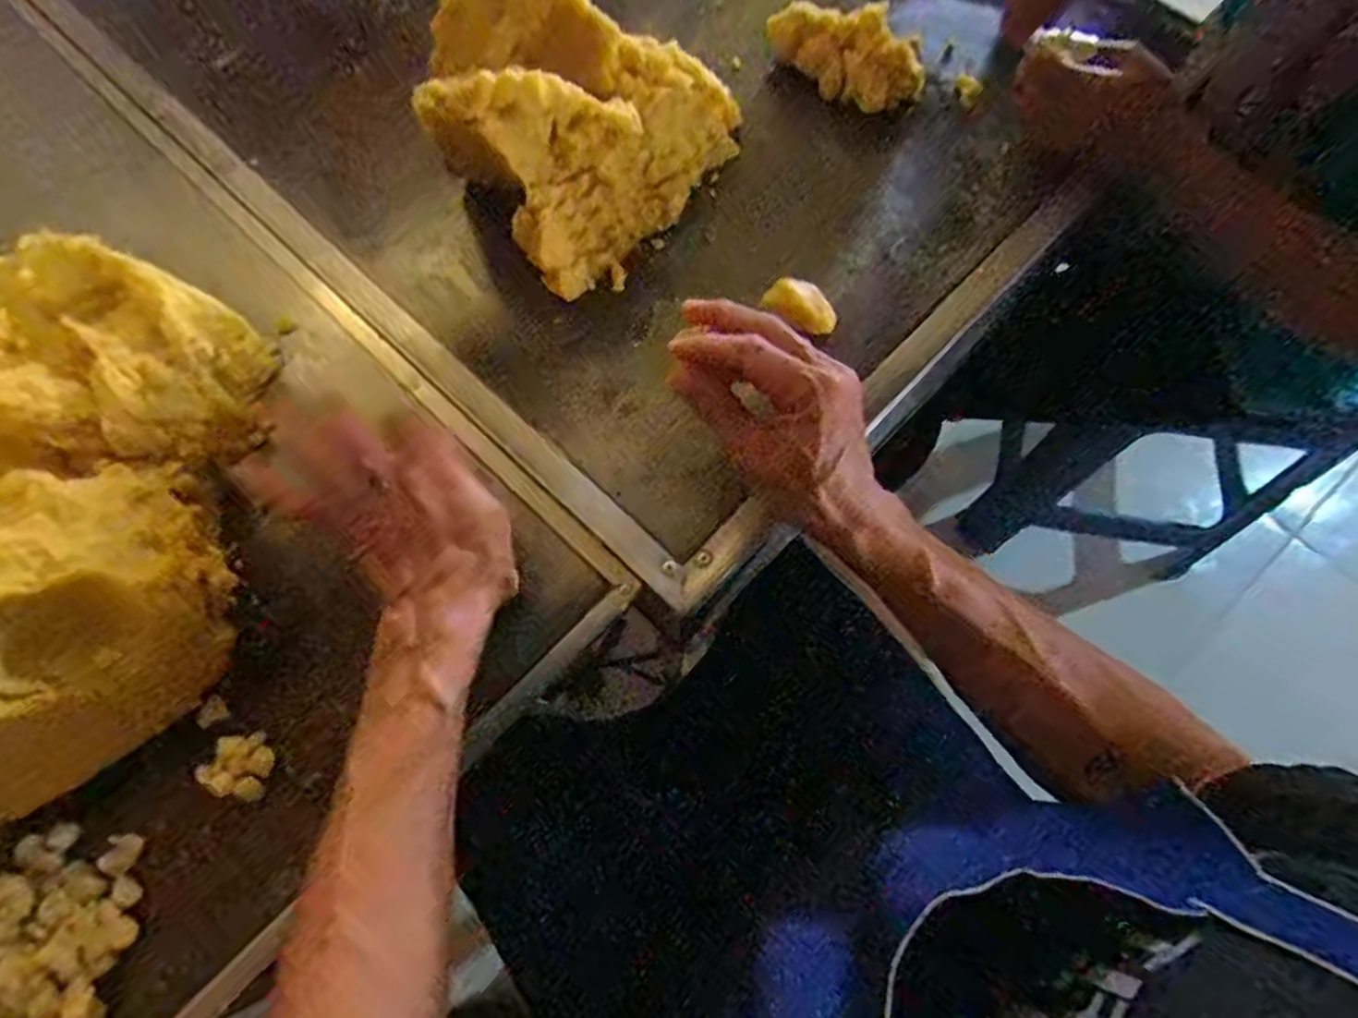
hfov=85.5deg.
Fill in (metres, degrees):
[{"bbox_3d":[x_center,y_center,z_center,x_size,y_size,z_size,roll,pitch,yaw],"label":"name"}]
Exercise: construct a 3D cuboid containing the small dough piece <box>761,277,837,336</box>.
[{"bbox_3d":[0.080,-0.135,0.481,0.049,0.024,0.018,36,75,13],"label":"small dough piece"}]

